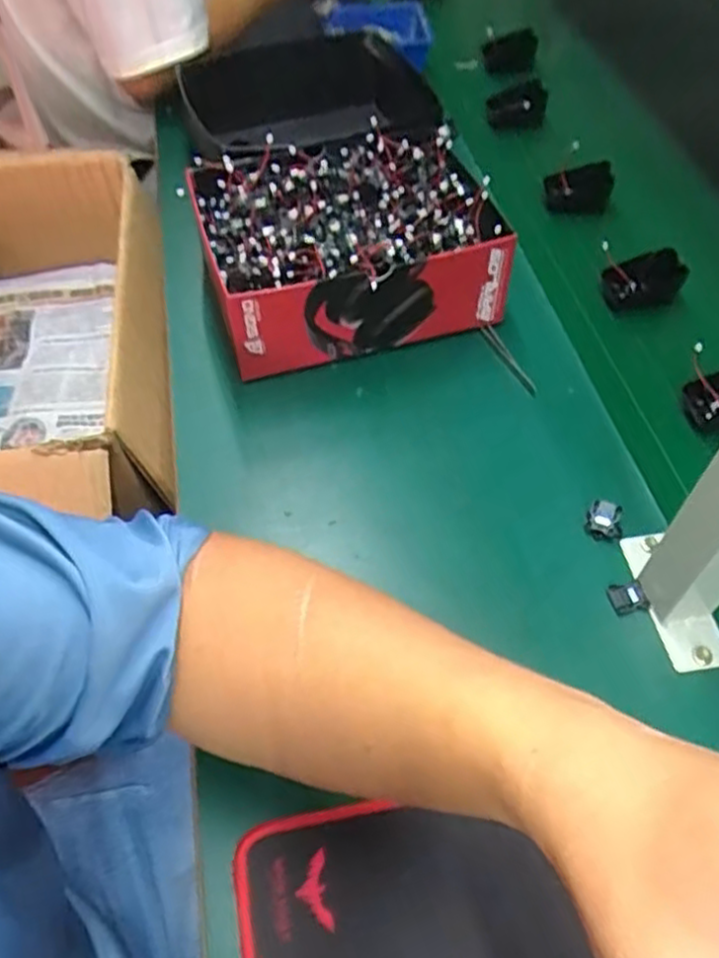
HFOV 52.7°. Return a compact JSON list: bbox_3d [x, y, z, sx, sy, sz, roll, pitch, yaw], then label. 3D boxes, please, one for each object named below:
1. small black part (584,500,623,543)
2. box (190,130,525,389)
[{"bbox_3d":[0.178,0.032,0.527,0.026,0.017,0.026,13,55,10],"label":"small black part"},{"bbox_3d":[-0.013,-0.208,0.653,0.243,0.112,0.188,-14,55,-10],"label":"box"}]

